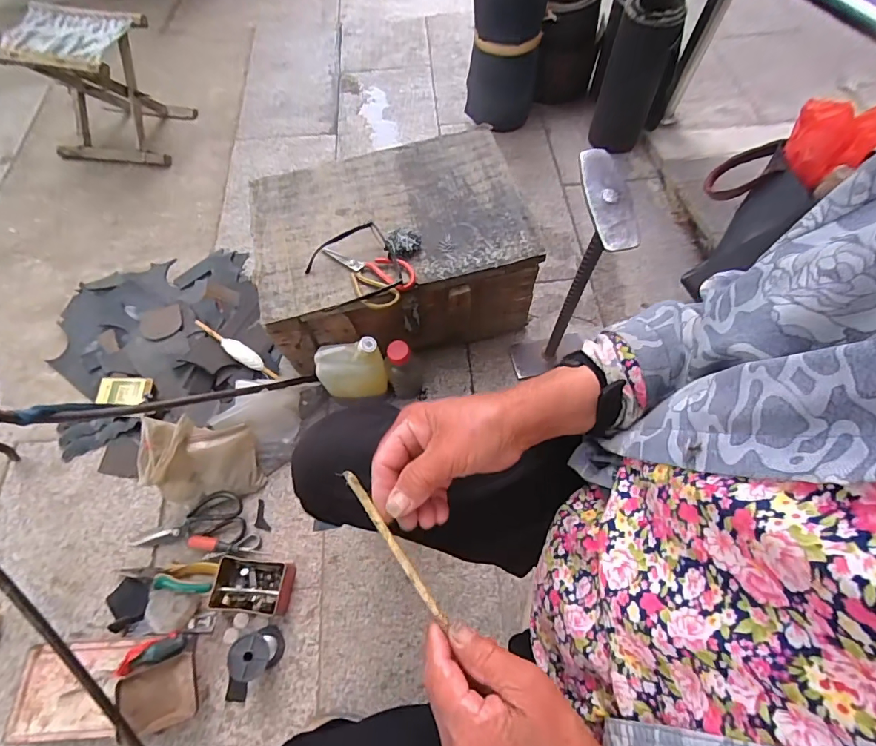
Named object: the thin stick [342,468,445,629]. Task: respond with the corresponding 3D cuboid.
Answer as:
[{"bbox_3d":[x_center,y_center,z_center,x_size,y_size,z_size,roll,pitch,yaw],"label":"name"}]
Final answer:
[{"bbox_3d":[-0.029,0.118,0.291,0.007,0.005,0.120,-33,90,-13],"label":"thin stick"}]

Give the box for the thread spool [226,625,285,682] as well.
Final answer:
[{"bbox_3d":[-0.274,0.425,0.656,0.050,0.096,0.060,-18,66,-7],"label":"thread spool"}]

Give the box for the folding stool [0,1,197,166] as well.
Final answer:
[{"bbox_3d":[-0.886,-0.749,1.138,0.309,0.263,0.252,6,66,5],"label":"folding stool"}]

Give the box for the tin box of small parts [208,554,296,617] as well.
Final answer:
[{"bbox_3d":[-0.308,0.352,0.716,0.121,0.033,0.084,5,65,4],"label":"tin box of small parts"}]

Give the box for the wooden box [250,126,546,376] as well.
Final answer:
[{"bbox_3d":[-0.090,-0.231,0.860,0.477,0.227,0.354,-14,66,-5],"label":"wooden box"}]

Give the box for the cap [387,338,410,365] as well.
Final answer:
[{"bbox_3d":[-0.069,-0.036,0.758,0.039,0.020,0.039,-1,65,2],"label":"cap"}]

